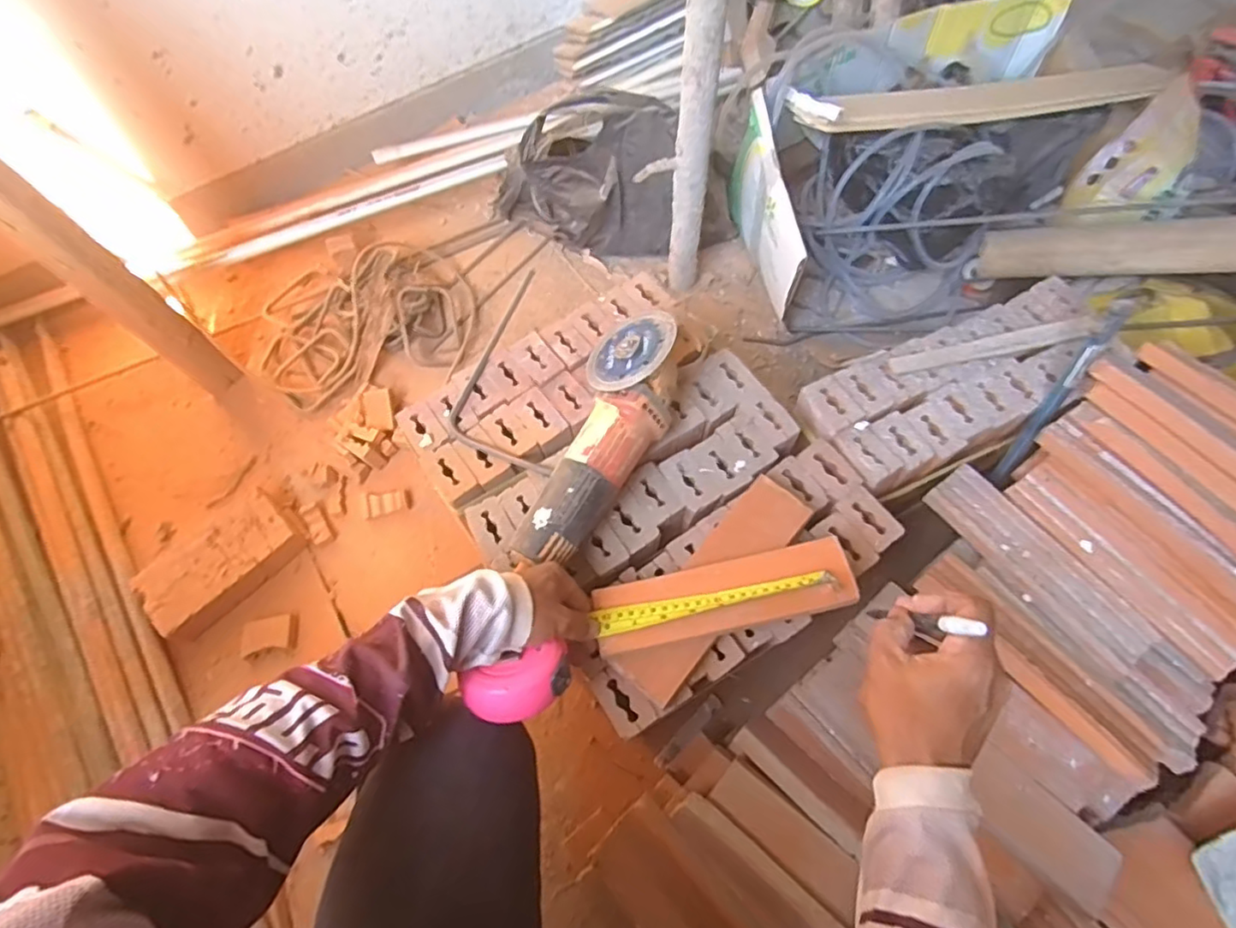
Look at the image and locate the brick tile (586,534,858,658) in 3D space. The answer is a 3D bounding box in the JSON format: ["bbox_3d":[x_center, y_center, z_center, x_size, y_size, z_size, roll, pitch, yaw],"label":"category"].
[{"bbox_3d":[0.094,0.117,0.547,0.224,0.020,0.063,-13,66,1],"label":"brick tile"}]

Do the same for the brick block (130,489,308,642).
[{"bbox_3d":[-0.524,0.138,0.823,0.108,0.056,0.192,41,73,18],"label":"brick block"}]

